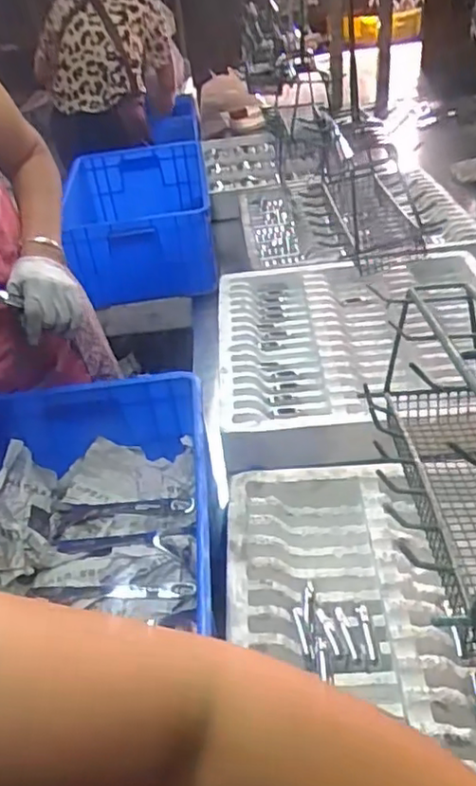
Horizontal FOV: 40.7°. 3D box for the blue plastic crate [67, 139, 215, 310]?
[{"bbox_3d":[-0.241,-0.443,1.621,0.363,0.188,0.515,-11,38,-4],"label":"blue plastic crate"}]

